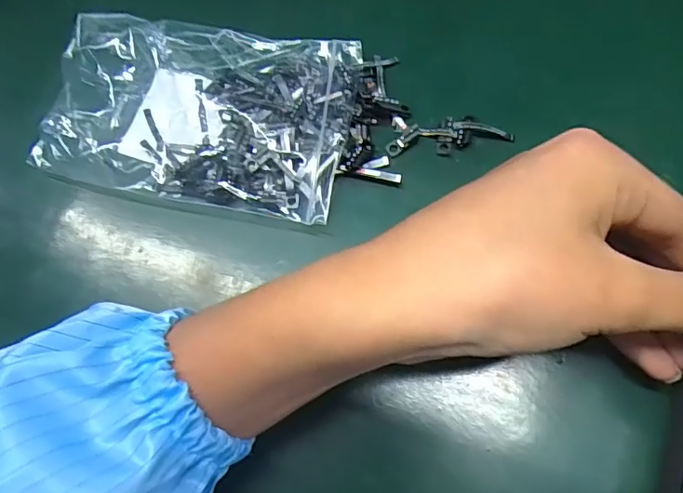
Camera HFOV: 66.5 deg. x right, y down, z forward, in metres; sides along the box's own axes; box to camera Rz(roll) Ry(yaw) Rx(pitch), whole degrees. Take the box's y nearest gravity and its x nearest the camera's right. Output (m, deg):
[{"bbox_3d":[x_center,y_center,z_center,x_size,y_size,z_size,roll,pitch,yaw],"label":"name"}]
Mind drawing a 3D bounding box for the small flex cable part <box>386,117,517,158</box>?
[{"bbox_3d":[0.048,-0.051,0.235,0.055,0.004,0.016,-14,70,0],"label":"small flex cable part"}]

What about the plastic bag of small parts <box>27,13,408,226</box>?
[{"bbox_3d":[-0.056,-0.061,0.233,0.154,0.023,0.088,3,71,6],"label":"plastic bag of small parts"}]

